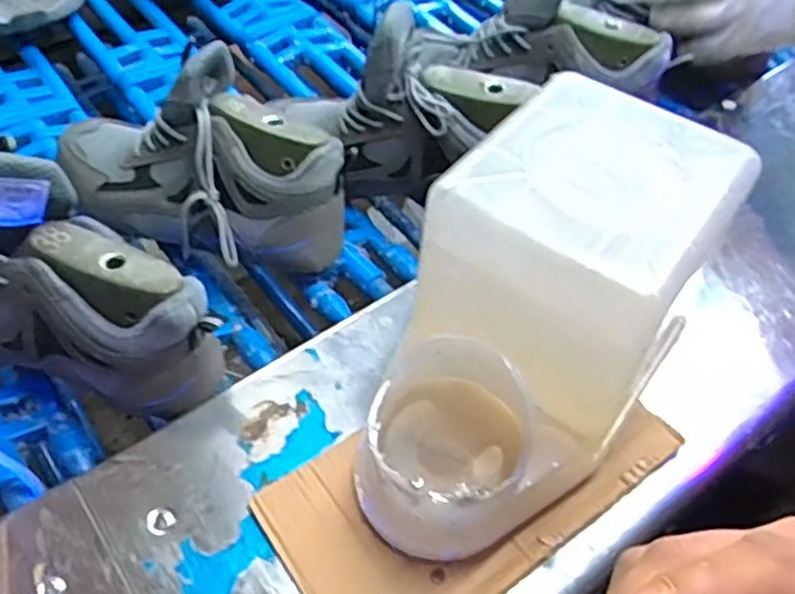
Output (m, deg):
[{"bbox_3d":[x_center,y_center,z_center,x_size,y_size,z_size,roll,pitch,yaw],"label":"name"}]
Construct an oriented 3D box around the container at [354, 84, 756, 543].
[{"bbox_3d":[0.075,0.017,0.408,0.128,0.157,0.243,33,54,21],"label":"container"}]

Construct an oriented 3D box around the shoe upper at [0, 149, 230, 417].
[{"bbox_3d":[-0.233,-0.017,0.445,0.254,0.122,0.083,20,50,11],"label":"shoe upper"}]

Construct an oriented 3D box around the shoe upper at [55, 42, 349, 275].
[{"bbox_3d":[-0.160,-0.109,0.556,0.250,0.123,0.102,23,51,14],"label":"shoe upper"}]

